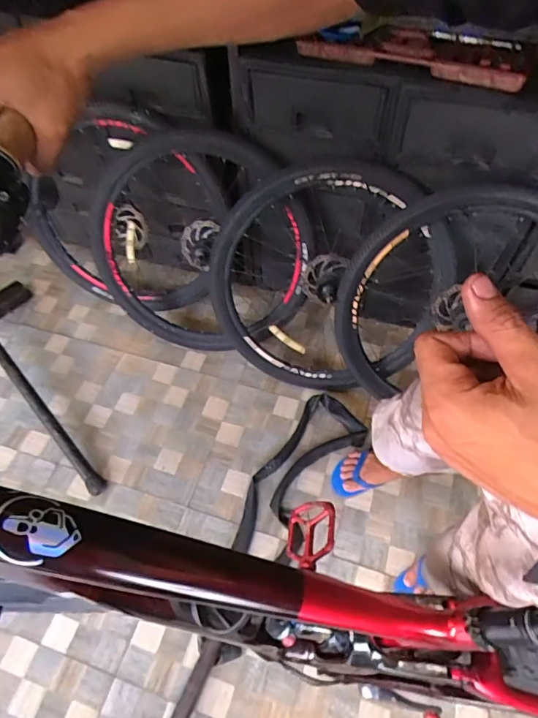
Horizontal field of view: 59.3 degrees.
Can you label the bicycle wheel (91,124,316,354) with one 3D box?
[{"bbox_3d":[-0.195,-0.302,1.351,0.645,0.647,0.185,2,31,12],"label":"bicycle wheel"}]

